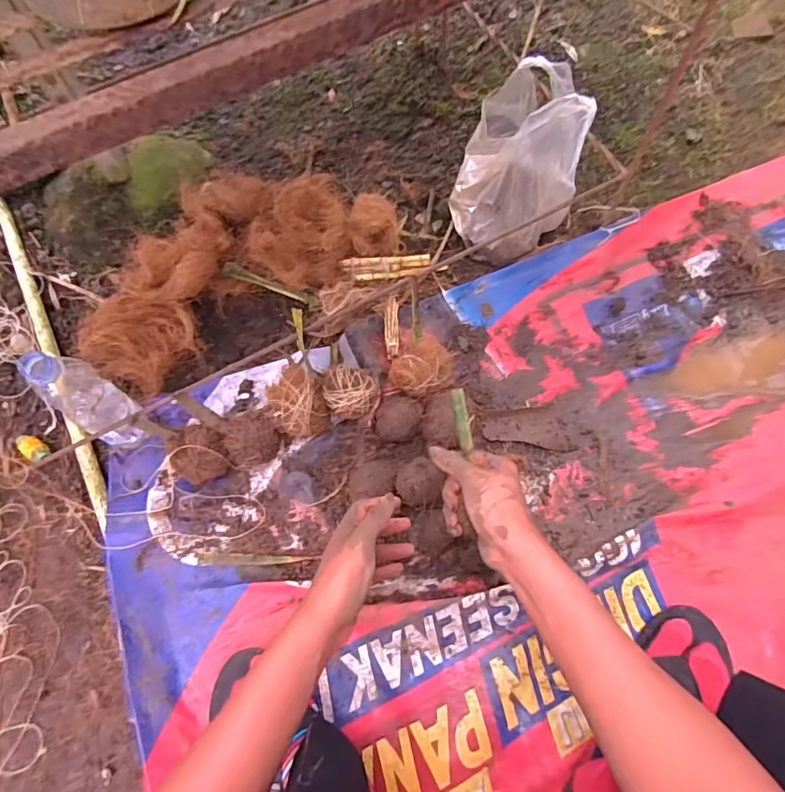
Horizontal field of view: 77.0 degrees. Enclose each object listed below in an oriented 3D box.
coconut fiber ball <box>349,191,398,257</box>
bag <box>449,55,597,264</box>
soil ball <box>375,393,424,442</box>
[{"bbox_3d":[-0.031,-0.277,0.818,0.076,0.073,0.093,-10,67,-1],"label":"coconut fiber ball"},{"bbox_3d":[0.188,-0.354,0.753,0.175,0.222,0.207,8,68,7],"label":"bag"},{"bbox_3d":[0.007,0.029,0.685,0.068,0.061,0.067,-1,67,3],"label":"soil ball"}]

